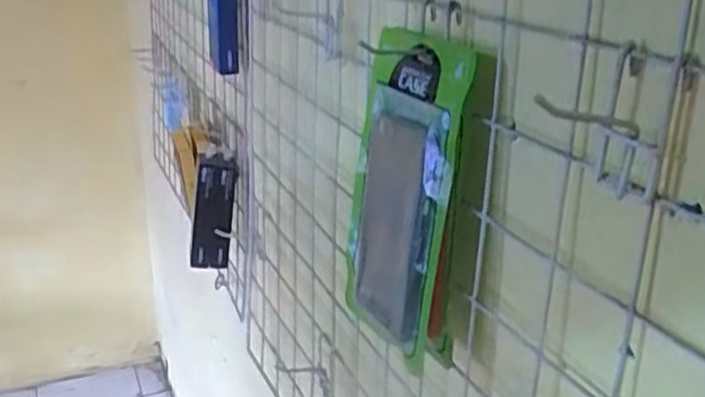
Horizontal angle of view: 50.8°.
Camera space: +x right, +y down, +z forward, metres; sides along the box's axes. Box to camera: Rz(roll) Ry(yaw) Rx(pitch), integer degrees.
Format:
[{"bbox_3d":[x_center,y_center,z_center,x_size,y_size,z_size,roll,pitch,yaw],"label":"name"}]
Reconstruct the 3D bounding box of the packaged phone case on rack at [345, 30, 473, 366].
[{"bbox_3d":[0.035,-0.004,0.509,0.032,0.208,0.118,-1,18,-30],"label":"packaged phone case on rack"}]

